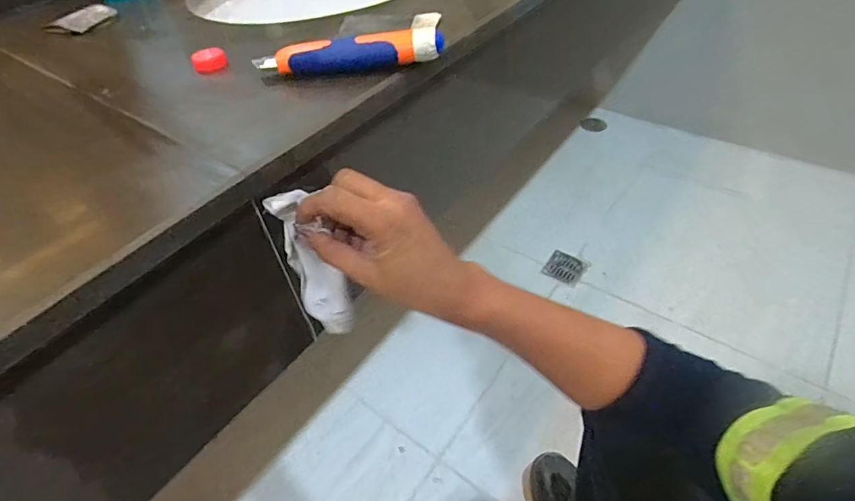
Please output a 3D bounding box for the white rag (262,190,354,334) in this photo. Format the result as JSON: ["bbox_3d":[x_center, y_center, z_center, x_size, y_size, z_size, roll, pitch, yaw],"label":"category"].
[{"bbox_3d":[-0.094,0.012,0.376,0.035,0.141,0.030,-32,41,-23],"label":"white rag"}]

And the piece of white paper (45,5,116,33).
[{"bbox_3d":[-0.400,-0.268,0.525,0.051,0.010,0.059,10,48,15],"label":"piece of white paper"}]

